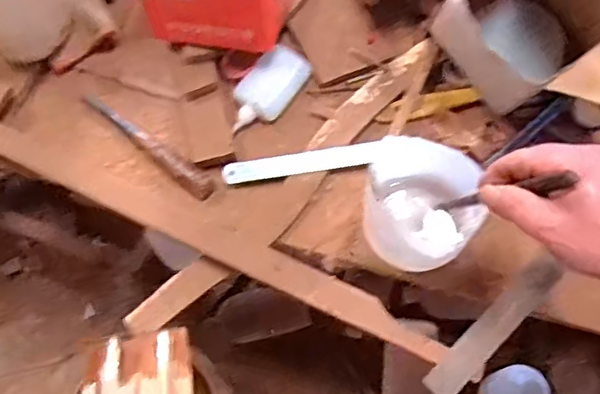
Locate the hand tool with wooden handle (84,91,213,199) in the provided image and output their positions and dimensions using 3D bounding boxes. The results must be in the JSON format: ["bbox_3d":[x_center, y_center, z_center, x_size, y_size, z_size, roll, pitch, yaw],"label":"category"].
[{"bbox_3d":[-0.149,-0.054,0.580,0.163,0.019,0.022,37,76,14],"label":"hand tool with wooden handle"}]

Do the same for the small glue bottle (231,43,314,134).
[{"bbox_3d":[-0.032,-0.108,0.592,0.049,0.025,0.093,32,75,13],"label":"small glue bottle"}]

